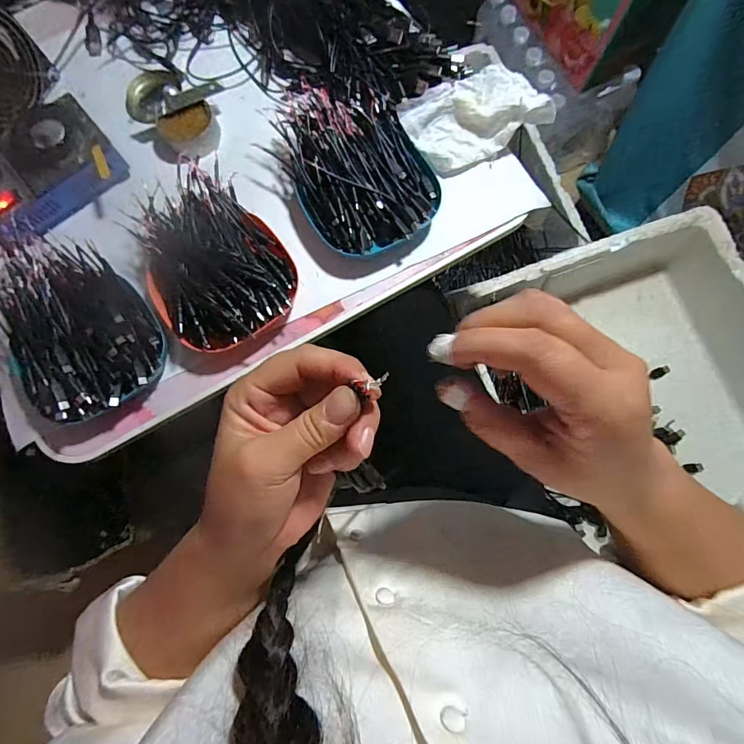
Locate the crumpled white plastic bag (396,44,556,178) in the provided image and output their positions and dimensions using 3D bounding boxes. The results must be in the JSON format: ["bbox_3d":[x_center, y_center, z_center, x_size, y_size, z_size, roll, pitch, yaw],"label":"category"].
[{"bbox_3d":[0.107,-0.275,0.455,0.137,0.048,0.094,-32,80,-5],"label":"crumpled white plastic bag"}]

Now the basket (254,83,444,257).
[{"bbox_3d":[-0.017,-0.214,0.449,0.138,0.055,0.189,-31,80,-5],"label":"basket"}]

